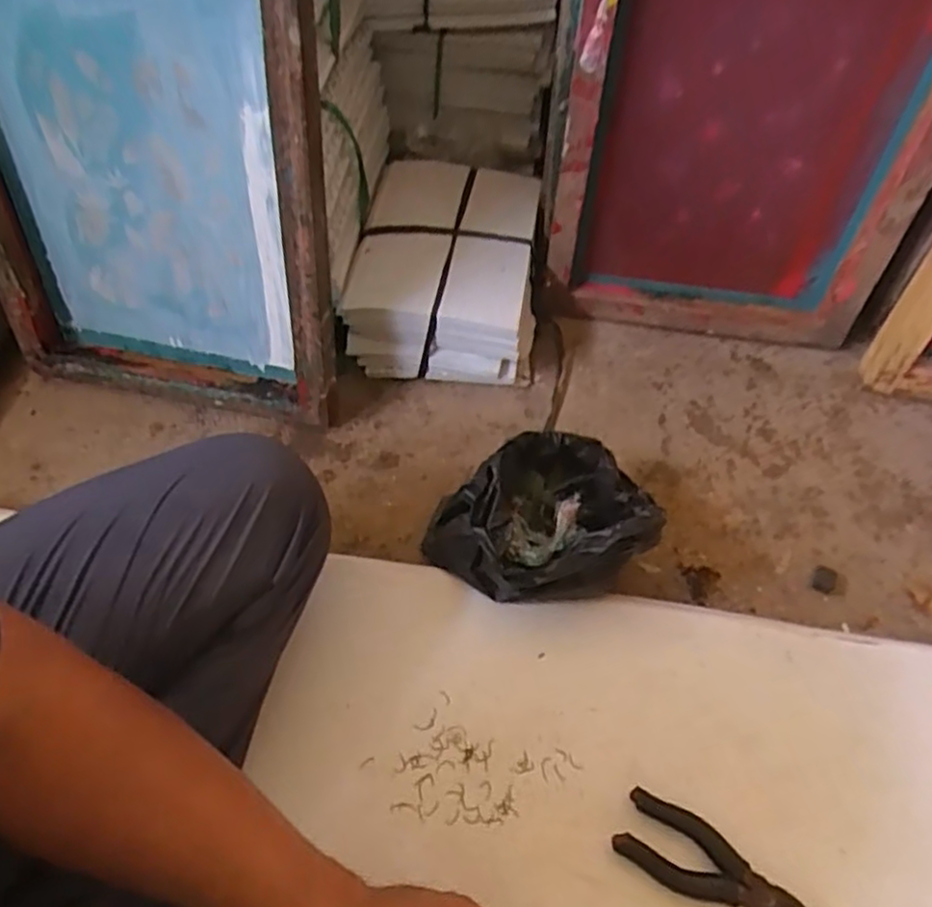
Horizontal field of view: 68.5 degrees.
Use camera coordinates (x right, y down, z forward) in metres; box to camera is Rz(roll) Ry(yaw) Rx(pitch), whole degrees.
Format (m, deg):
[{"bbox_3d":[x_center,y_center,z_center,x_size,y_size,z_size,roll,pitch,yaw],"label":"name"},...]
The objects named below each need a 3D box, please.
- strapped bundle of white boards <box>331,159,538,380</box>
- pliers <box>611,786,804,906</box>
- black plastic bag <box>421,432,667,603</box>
[{"bbox_3d":[-0.018,-0.224,0.851,0.207,0.127,0.269,7,57,6],"label":"strapped bundle of white boards"},{"bbox_3d":[0.184,0.305,0.500,0.143,0.014,0.053,26,60,18],"label":"pliers"},{"bbox_3d":[0.064,0.069,0.637,0.200,0.116,0.142,-11,57,-6],"label":"black plastic bag"}]

